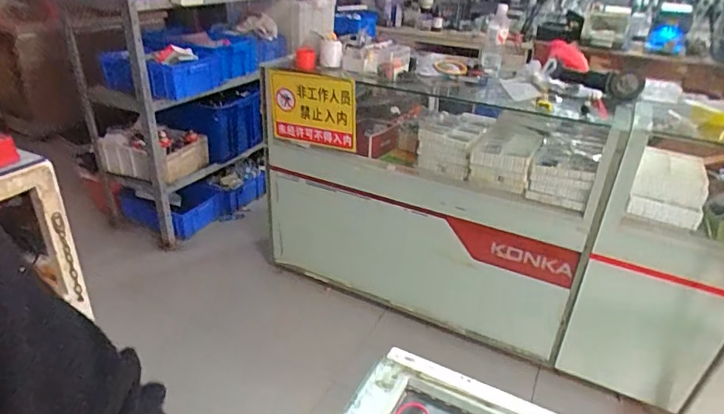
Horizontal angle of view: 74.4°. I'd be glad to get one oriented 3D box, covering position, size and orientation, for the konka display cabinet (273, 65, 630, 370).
[{"bbox_3d":[0.217,-0.036,1.758,1.151,0.828,0.394,16,31,24],"label":"konka display cabinet"}]

